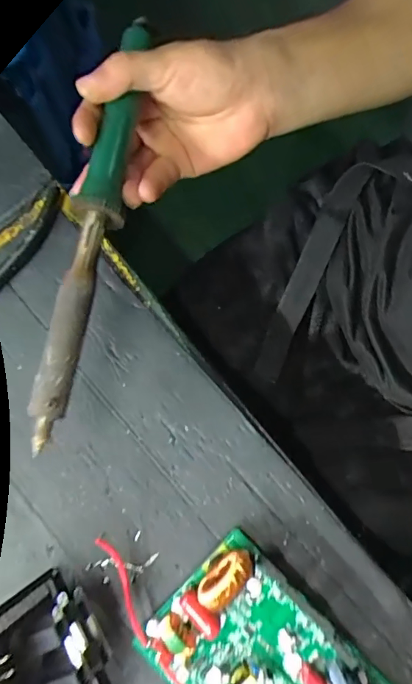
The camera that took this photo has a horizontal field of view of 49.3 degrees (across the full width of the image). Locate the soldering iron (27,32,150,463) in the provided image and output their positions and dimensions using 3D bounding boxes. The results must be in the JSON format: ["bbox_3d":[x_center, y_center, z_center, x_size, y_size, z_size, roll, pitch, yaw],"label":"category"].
[{"bbox_3d":[-0.065,-0.069,0.270,0.024,0.033,0.257,10,78,3],"label":"soldering iron"}]

